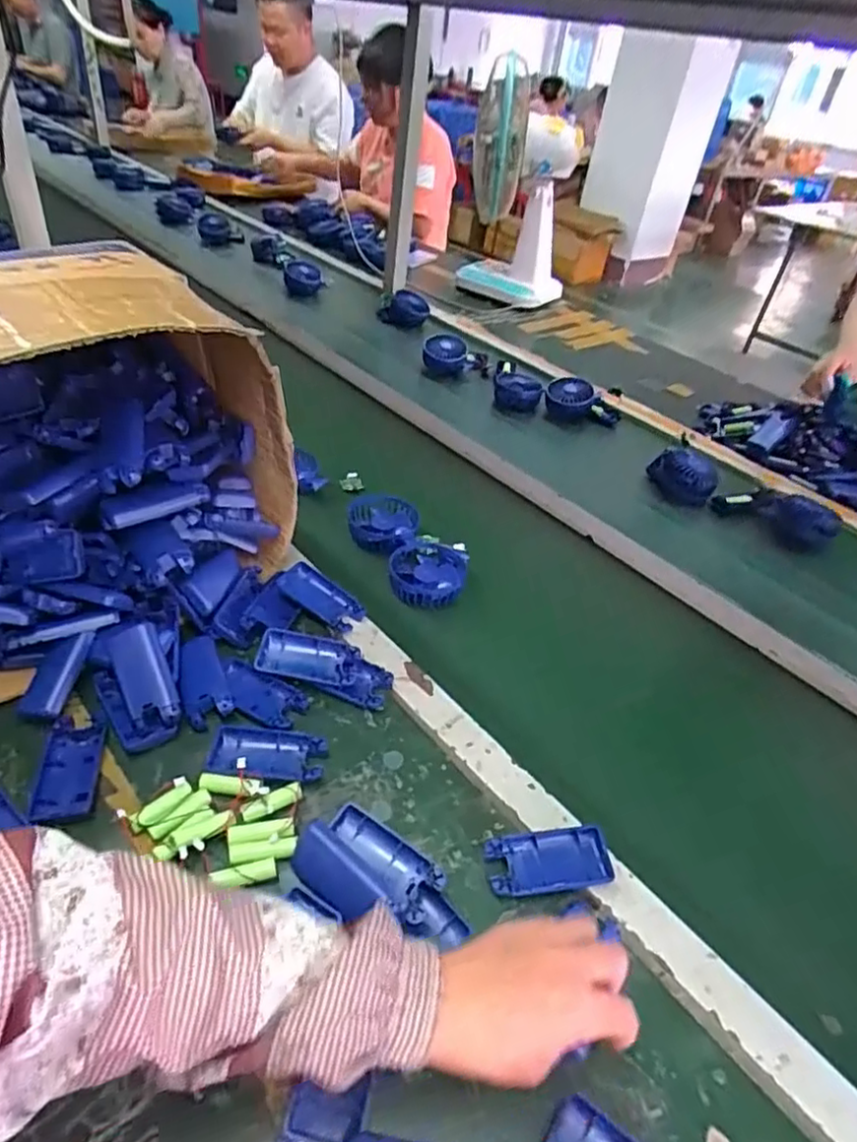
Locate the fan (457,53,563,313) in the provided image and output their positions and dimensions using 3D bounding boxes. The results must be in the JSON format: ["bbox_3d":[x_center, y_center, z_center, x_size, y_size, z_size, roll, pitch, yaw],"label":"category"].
[{"bbox_3d":[0.227,-0.930,1.567,0.260,0.472,0.333,13,39,5],"label":"fan"}]

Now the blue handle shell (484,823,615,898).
[{"bbox_3d":[0.094,0.228,0.502,0.095,0.017,0.046,-2,41,-10],"label":"blue handle shell"}]

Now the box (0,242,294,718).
[{"bbox_3d":[-0.337,-0.095,0.589,0.382,0.286,0.274,-23,48,-30],"label":"box"}]

